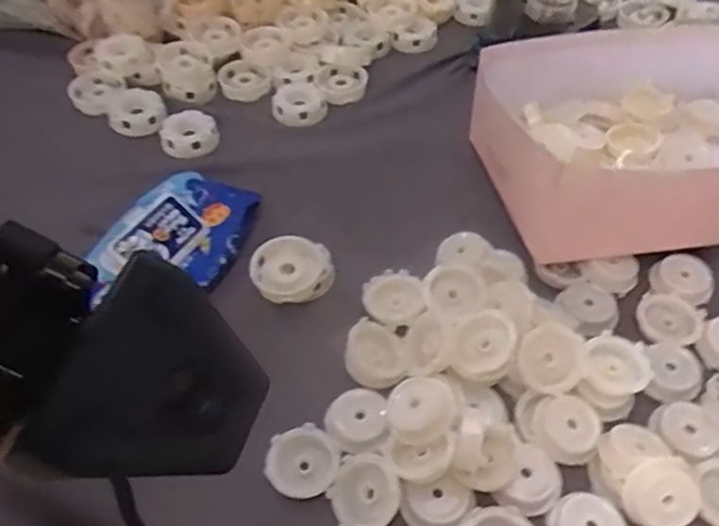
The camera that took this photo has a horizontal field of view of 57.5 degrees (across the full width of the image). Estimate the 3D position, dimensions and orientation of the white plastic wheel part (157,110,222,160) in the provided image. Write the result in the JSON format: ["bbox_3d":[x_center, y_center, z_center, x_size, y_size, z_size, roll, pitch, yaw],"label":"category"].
[{"bbox_3d":[-0.192,-0.145,0.725,0.059,0.033,0.058,-1,51,1],"label":"white plastic wheel part"}]

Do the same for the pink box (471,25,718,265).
[{"bbox_3d":[0.290,-0.133,0.654,0.315,0.117,0.267,-7,51,-4],"label":"pink box"}]

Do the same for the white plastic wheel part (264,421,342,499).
[{"bbox_3d":[-0.043,0.152,0.497,0.054,0.020,0.051,-1,51,1],"label":"white plastic wheel part"}]

